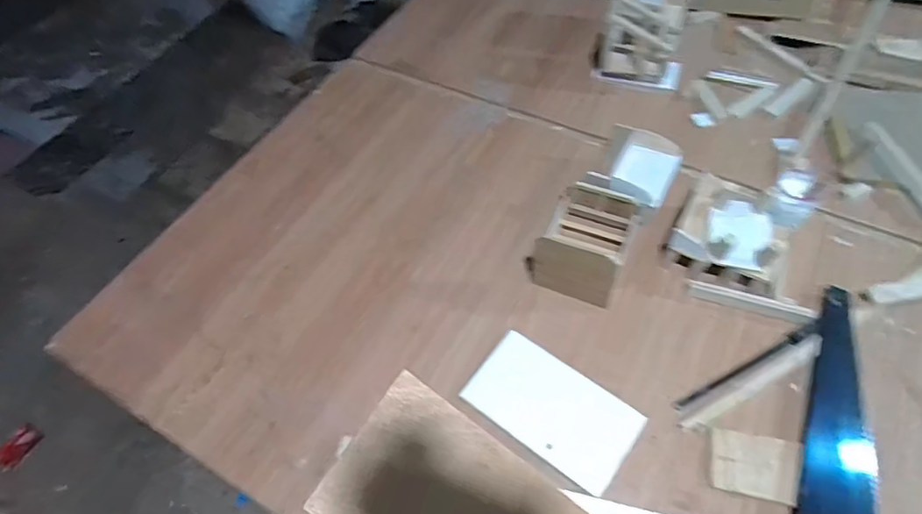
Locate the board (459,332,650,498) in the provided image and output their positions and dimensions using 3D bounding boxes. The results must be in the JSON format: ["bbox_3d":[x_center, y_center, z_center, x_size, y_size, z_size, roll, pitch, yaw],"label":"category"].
[{"bbox_3d":[0.121,0.199,0.712,0.212,0.012,0.127,32,63,22],"label":"board"}]

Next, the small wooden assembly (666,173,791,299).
[{"bbox_3d":[0.401,-0.032,0.791,0.165,0.087,0.138,17,59,14],"label":"small wooden assembly"}]

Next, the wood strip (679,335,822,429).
[{"bbox_3d":[0.386,0.165,0.711,0.228,0.018,0.030,-24,58,-13],"label":"wood strip"}]

